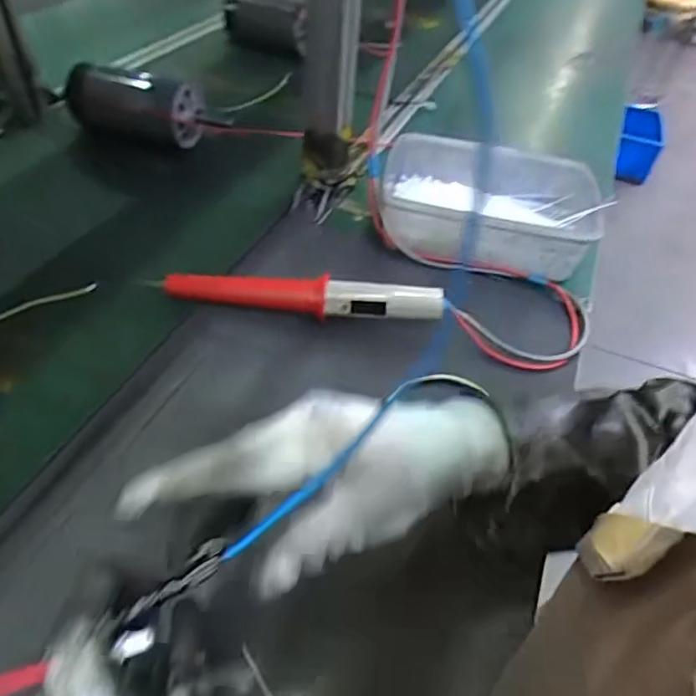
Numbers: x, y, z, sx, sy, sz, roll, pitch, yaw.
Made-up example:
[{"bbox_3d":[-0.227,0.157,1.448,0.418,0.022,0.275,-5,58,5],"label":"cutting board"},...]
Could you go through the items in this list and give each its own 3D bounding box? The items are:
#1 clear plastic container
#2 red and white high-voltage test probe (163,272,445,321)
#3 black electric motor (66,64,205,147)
[{"bbox_3d":[0.152,-0.154,0.606,0.223,0.067,0.151,7,46,2],"label":"clear plastic container"},{"bbox_3d":[-0.040,-0.046,0.507,0.246,0.036,0.028,8,46,3],"label":"red and white high-voltage test probe"},{"bbox_3d":[-0.271,-0.310,0.718,0.173,0.074,0.069,8,46,3],"label":"black electric motor"}]

